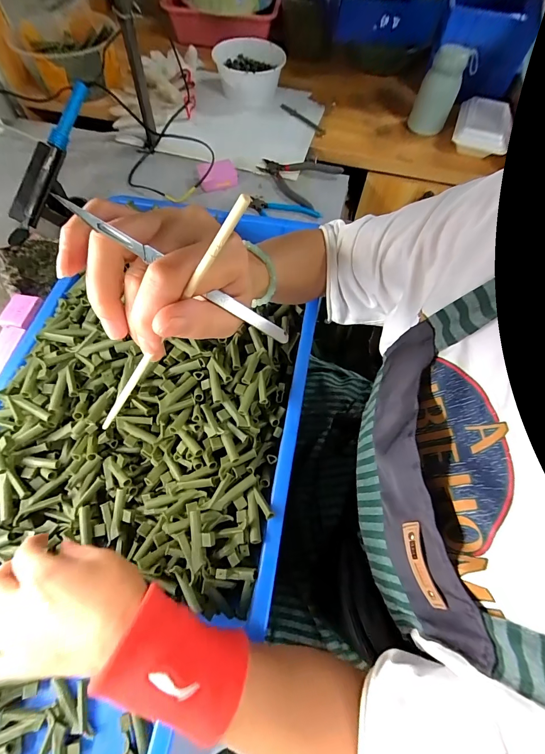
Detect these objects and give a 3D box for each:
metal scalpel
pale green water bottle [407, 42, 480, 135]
[{"bbox_3d":[-0.041,-0.052,0.181,0.141,0.006,0.006,26,58,-38],"label":"metal scalpel"},{"bbox_3d":[0.365,-0.621,0.707,0.088,0.148,0.066,21,40,-1],"label":"pale green water bottle"}]

